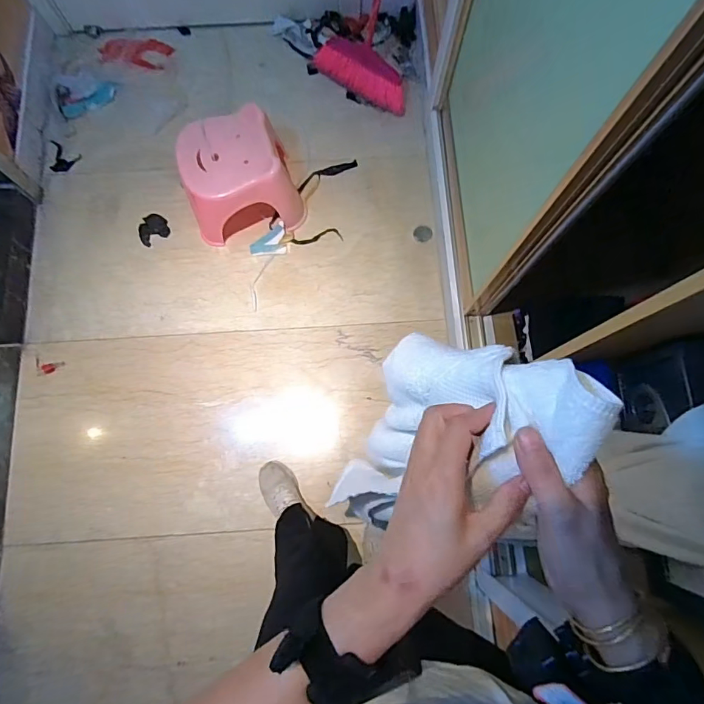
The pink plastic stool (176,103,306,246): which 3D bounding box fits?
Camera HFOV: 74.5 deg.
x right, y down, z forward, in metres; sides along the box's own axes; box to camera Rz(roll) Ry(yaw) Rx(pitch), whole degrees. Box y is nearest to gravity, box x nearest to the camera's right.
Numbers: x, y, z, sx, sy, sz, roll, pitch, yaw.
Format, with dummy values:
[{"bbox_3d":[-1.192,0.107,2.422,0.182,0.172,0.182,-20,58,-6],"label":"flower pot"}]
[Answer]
[{"bbox_3d":[-0.326,-0.500,1.350,0.320,0.242,0.268,-19,78,-4],"label":"pink plastic stool"}]

